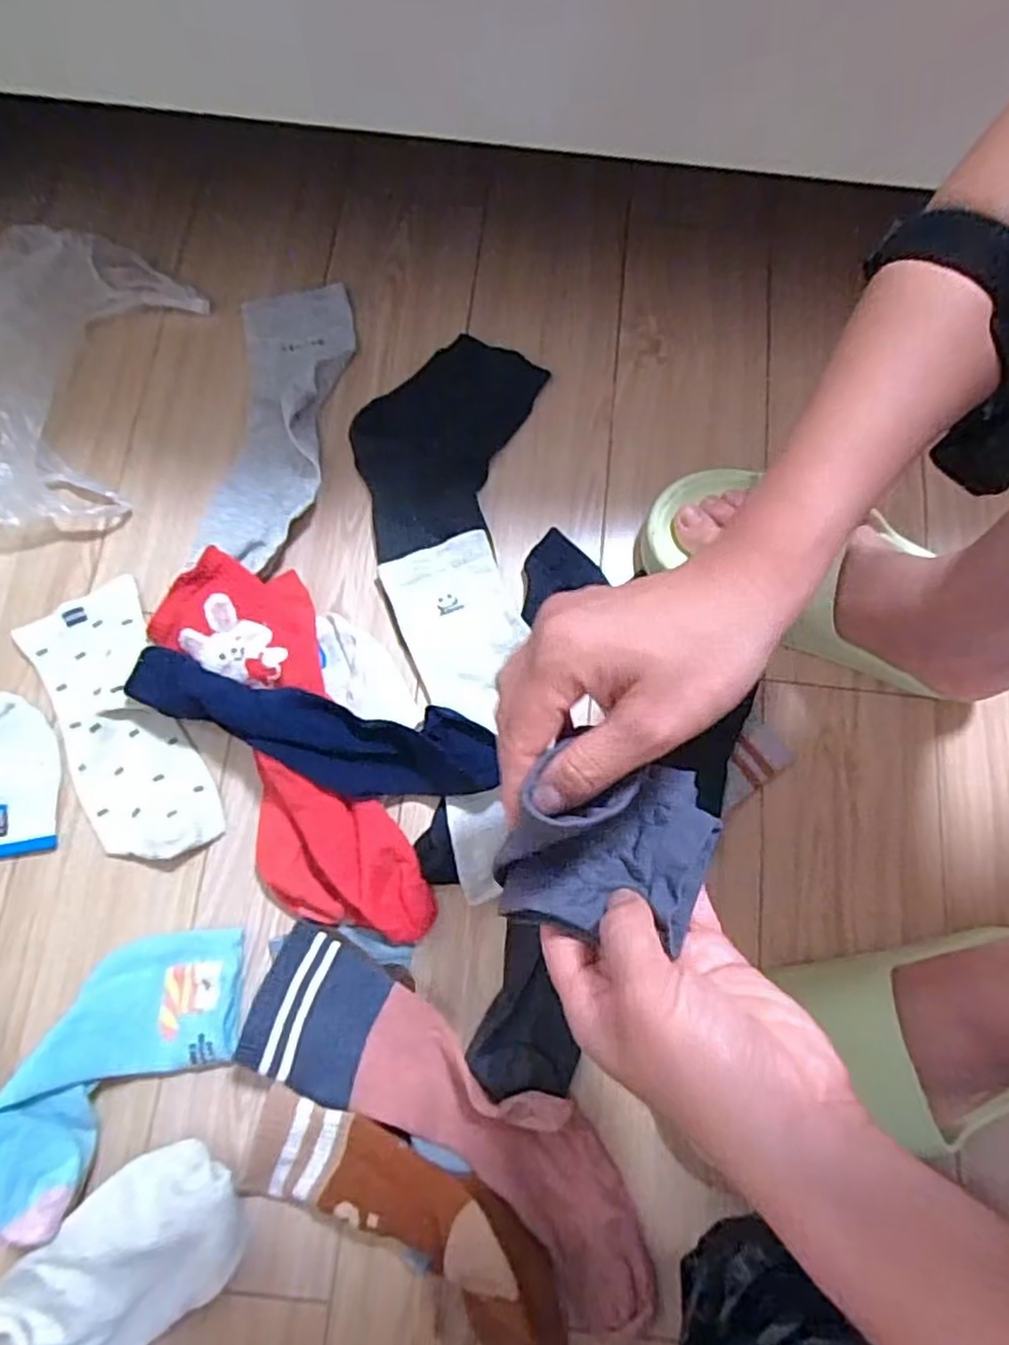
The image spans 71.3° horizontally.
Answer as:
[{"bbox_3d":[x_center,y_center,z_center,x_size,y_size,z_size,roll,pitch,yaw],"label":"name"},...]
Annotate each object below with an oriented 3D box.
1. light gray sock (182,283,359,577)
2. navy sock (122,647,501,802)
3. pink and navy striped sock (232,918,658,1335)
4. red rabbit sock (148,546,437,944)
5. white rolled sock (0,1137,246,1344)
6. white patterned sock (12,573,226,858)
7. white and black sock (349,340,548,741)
[{"bbox_3d":[-0.173,-0.196,0.536,0.088,0.023,0.246,5,76,-1],"label":"light gray sock"},{"bbox_3d":[-0.127,0.039,0.461,0.241,0.055,0.067,11,76,1],"label":"navy sock"},{"bbox_3d":[-0.030,0.265,0.421,0.283,0.035,0.085,36,78,7],"label":"pink and navy striped sock"},{"bbox_3d":[-0.148,0.053,0.463,0.108,0.040,0.284,-24,78,-7],"label":"red rabbit sock"},{"bbox_3d":[-0.215,0.334,0.396,0.138,0.040,0.081,-37,80,-10],"label":"white rolled sock"},{"bbox_3d":[-0.265,0.034,0.478,0.081,0.019,0.199,-25,78,-8],"label":"white patterned sock"},{"bbox_3d":[-0.049,-0.118,0.520,0.130,0.021,0.294,5,76,-1],"label":"white and black sock"}]

